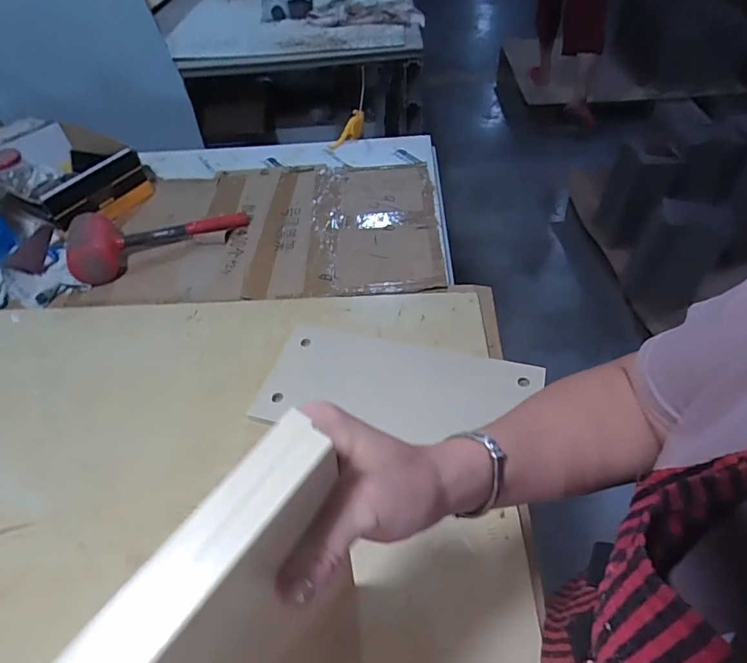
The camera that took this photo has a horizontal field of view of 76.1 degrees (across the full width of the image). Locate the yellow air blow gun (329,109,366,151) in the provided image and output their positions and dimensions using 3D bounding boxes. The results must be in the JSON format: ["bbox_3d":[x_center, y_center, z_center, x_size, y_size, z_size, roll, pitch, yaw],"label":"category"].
[{"bbox_3d":[-0.060,-0.461,1.106,0.032,0.041,0.121,26,70,25],"label":"yellow air blow gun"}]

